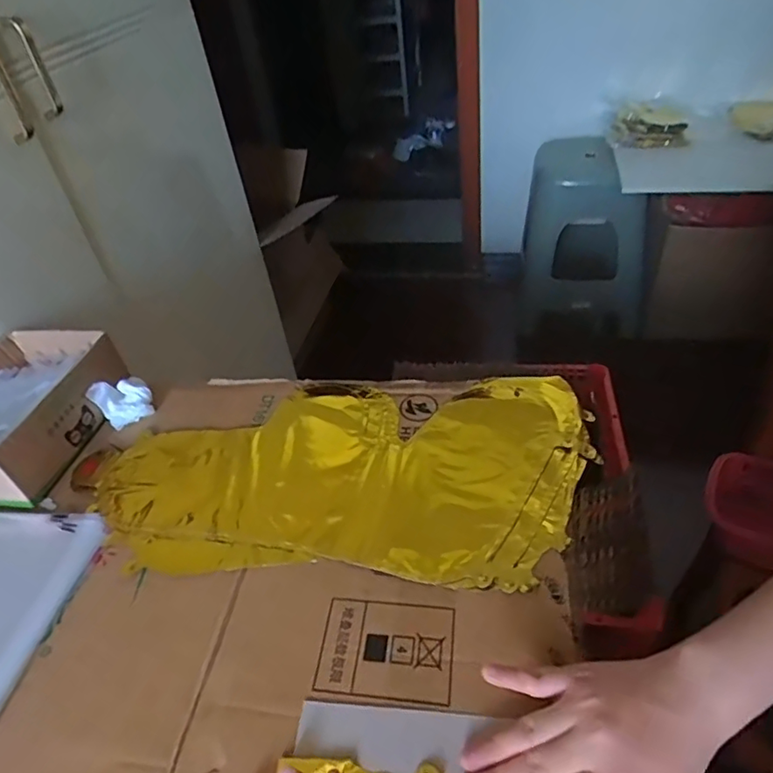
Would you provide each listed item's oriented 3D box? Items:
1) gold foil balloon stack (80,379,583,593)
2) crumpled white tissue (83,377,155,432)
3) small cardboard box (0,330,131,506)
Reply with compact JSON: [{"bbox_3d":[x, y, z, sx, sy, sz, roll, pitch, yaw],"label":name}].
[{"bbox_3d":[-0.039,0.073,0.510,0.421,0.007,0.212,-3,41,6],"label":"gold foil balloon stack"},{"bbox_3d":[-0.272,0.011,0.594,0.051,0.039,0.046,-33,47,-26],"label":"crumpled white tissue"},{"bbox_3d":[-0.362,0.024,0.570,0.137,0.061,0.184,3,42,13],"label":"small cardboard box"}]

